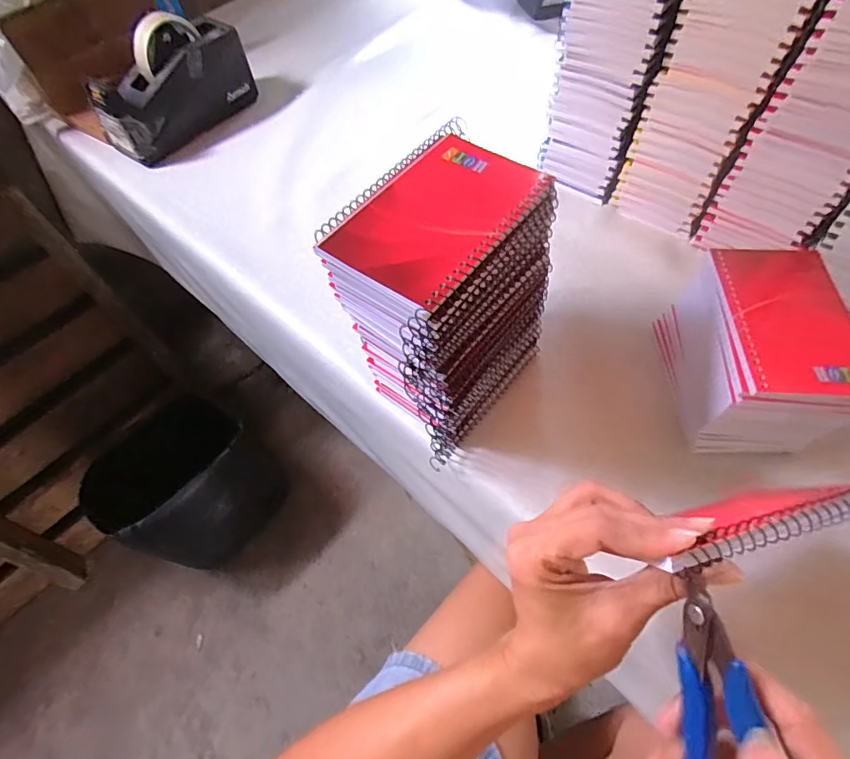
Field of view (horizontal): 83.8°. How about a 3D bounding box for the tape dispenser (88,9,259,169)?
[{"bbox_3d":[-0.326,-0.382,0.614,0.069,0.110,0.201,37,67,23],"label":"tape dispenser"}]

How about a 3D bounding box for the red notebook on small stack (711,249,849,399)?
[{"bbox_3d":[0.255,-0.044,0.333,0.077,0.009,0.125,1,59,4],"label":"red notebook on small stack"}]

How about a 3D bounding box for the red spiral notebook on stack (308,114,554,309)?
[{"bbox_3d":[0.005,-0.103,0.283,0.096,0.009,0.132,33,66,21],"label":"red spiral notebook on stack"}]

